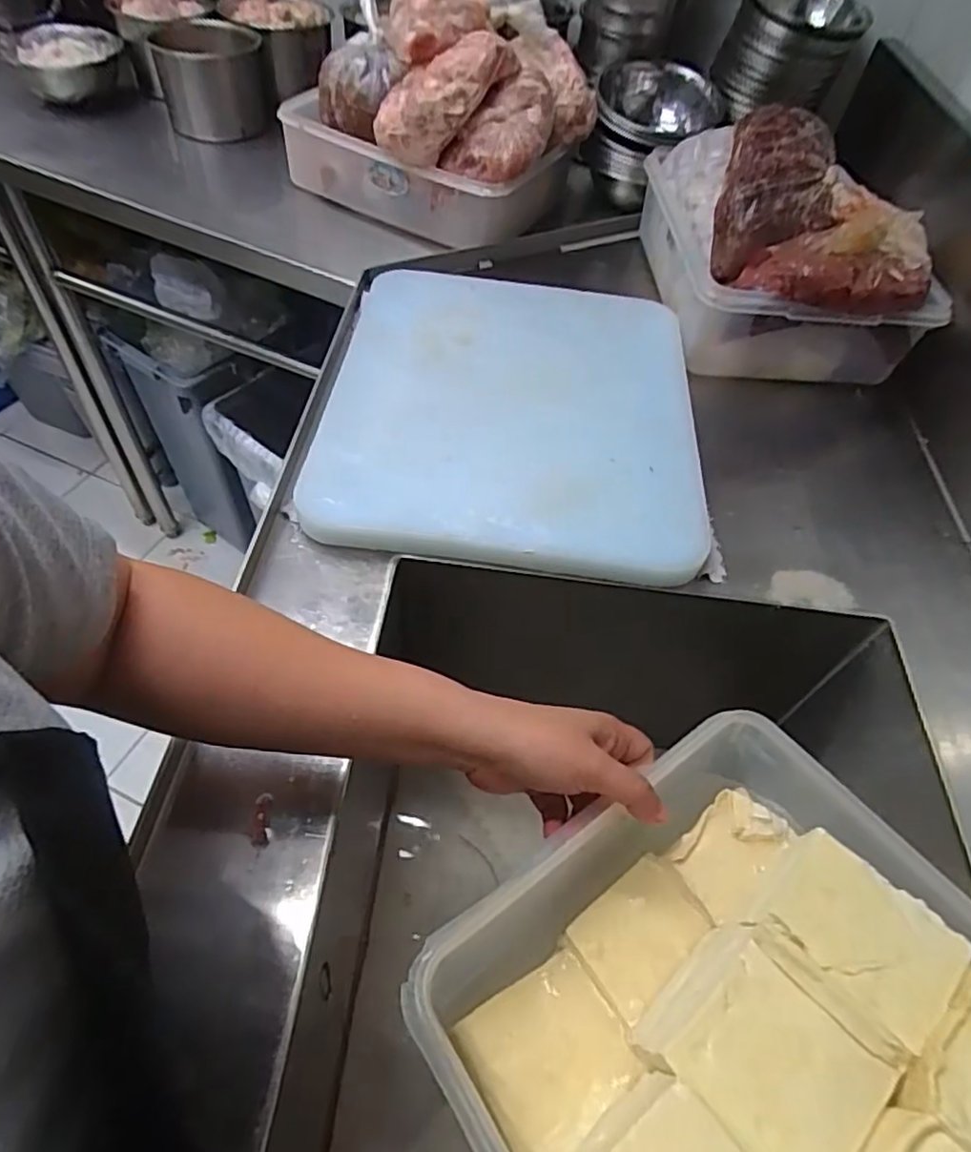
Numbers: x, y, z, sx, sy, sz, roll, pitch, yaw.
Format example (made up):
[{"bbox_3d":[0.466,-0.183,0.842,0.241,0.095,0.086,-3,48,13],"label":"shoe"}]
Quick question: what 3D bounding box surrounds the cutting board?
[{"bbox_3d":[0.027,-0.174,0.622,0.337,0.031,0.390,5,54,0],"label":"cutting board"}]

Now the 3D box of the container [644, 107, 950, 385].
[{"bbox_3d":[0.324,-0.385,0.720,0.234,0.173,0.348,-1,54,-2],"label":"container"}]

